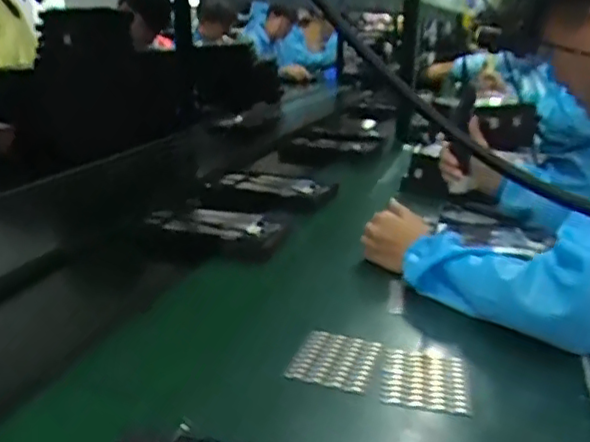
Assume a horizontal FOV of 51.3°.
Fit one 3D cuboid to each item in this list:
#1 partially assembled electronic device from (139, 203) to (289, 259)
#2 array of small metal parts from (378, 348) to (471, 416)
[{"bbox_3d":[-0.127,0.008,0.995,0.228,0.035,0.123,10,33,22],"label":"partially assembled electronic device"},{"bbox_3d":[0.127,0.154,0.604,0.079,0.008,0.093,4,16,12],"label":"array of small metal parts"}]

